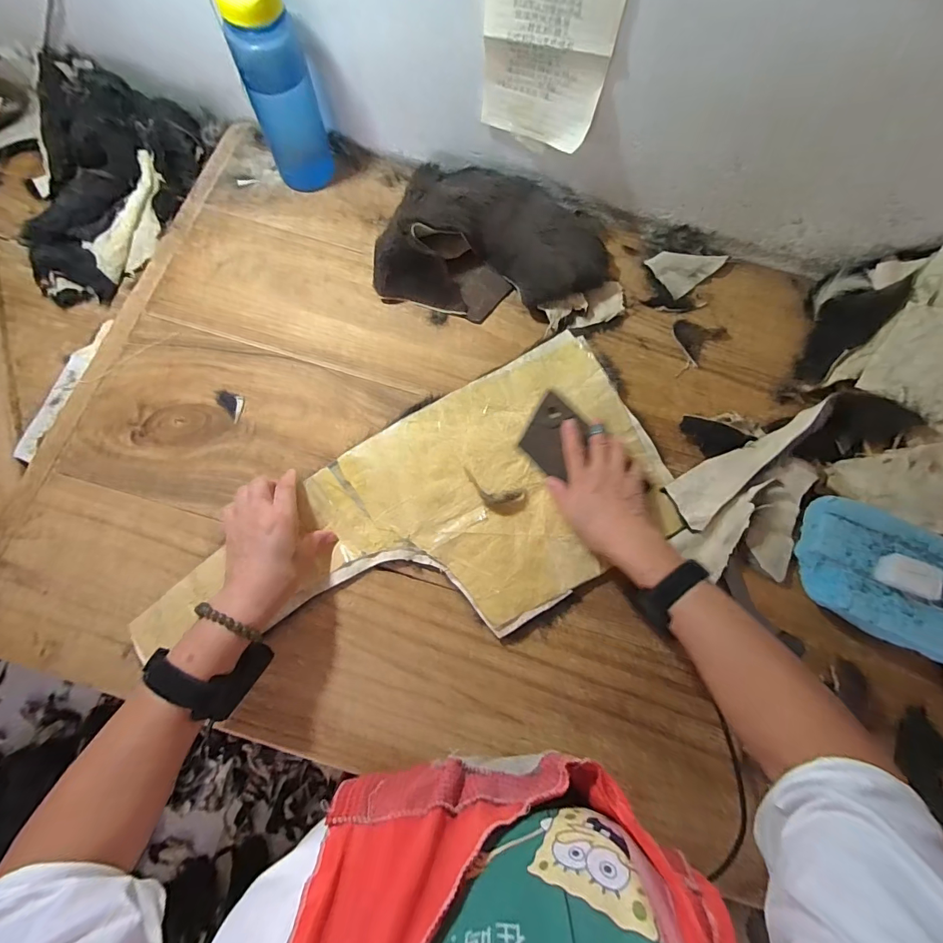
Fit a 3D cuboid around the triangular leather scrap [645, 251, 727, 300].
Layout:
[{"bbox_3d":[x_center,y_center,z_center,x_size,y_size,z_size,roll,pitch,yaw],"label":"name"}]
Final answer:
[{"bbox_3d":[0.311,-0.297,0.607,0.094,0.012,0.069,-27,77,-9],"label":"triangular leather scrap"}]

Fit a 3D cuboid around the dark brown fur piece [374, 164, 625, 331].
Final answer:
[{"bbox_3d":[0.042,-0.320,0.577,0.306,0.072,0.218,13,75,2],"label":"dark brown fur piece"}]

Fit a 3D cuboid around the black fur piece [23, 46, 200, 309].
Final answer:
[{"bbox_3d":[-0.530,-0.423,0.610,0.223,0.096,0.355,8,74,0],"label":"black fur piece"}]

